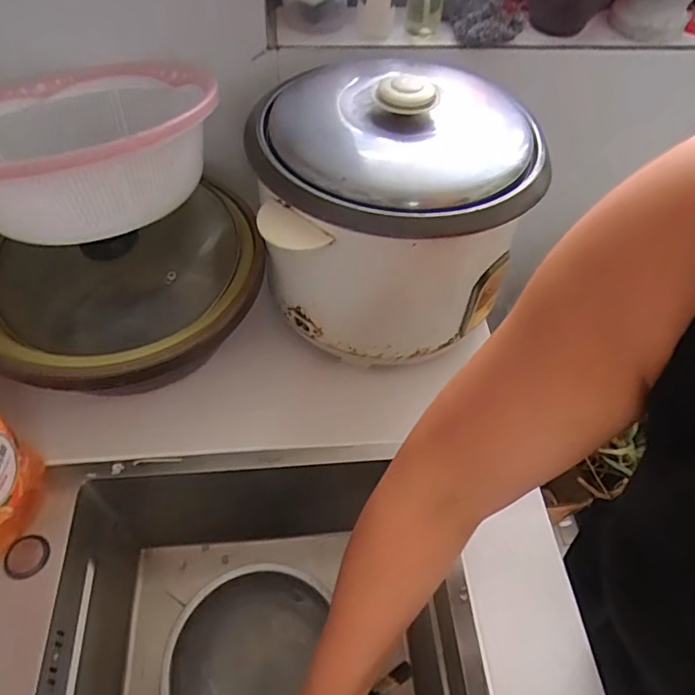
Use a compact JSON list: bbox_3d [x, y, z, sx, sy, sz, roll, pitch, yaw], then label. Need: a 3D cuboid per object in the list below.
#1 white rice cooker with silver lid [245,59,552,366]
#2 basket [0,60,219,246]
[{"bbox_3d":[0.050,-0.168,0.611,0.288,0.232,0.293,-1,53,-4],"label":"white rice cooker with silver lid"},{"bbox_3d":[-0.265,-0.206,0.553,0.258,0.097,0.310,-15,41,-14],"label":"basket"}]

